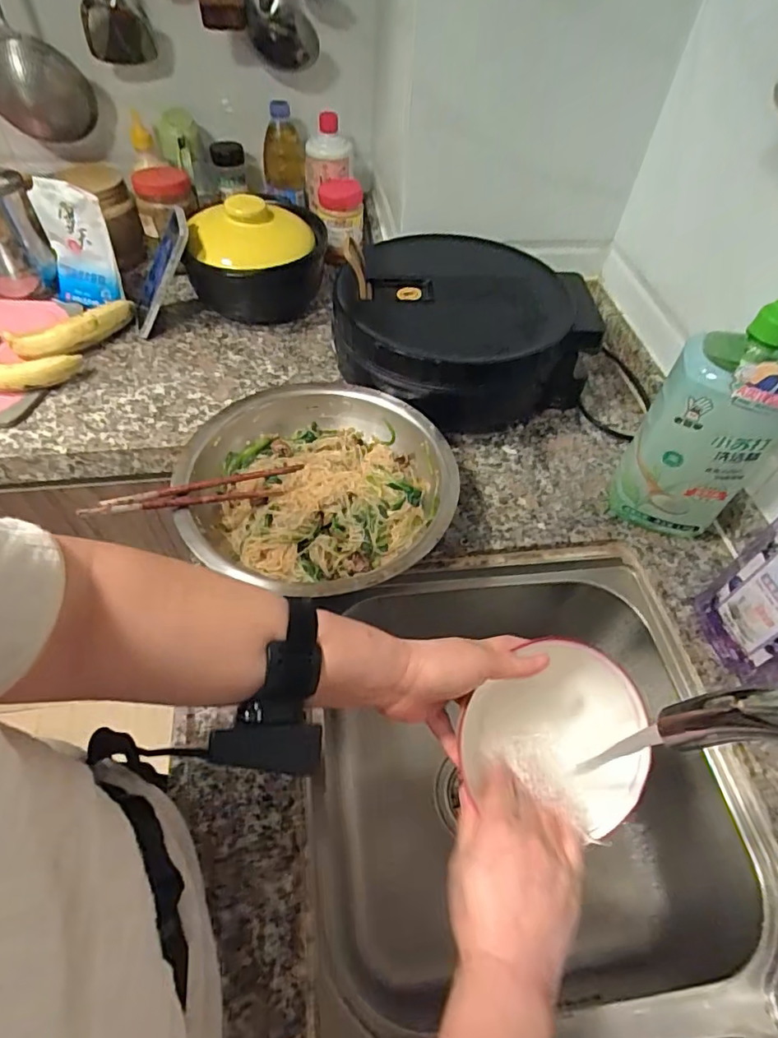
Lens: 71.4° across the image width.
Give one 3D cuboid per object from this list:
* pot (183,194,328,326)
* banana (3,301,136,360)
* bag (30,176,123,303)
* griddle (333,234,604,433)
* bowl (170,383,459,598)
[{"bbox_3d":[-0.193,-0.374,0.785,0.196,0.129,0.150,-13,54,-13],"label":"pot"},{"bbox_3d":[-0.421,-0.256,0.740,0.166,0.042,0.051,-37,62,-27],"label":"banana"},{"bbox_3d":[-0.443,-0.386,0.764,0.106,0.153,0.026,7,38,10],"label":"bag"},{"bbox_3d":[0.087,-0.250,0.713,0.331,0.126,0.301,-13,54,-13],"label":"griddle"},{"bbox_3d":[-0.070,-0.032,0.580,0.270,0.083,0.259,1,52,-2],"label":"bowl"}]

